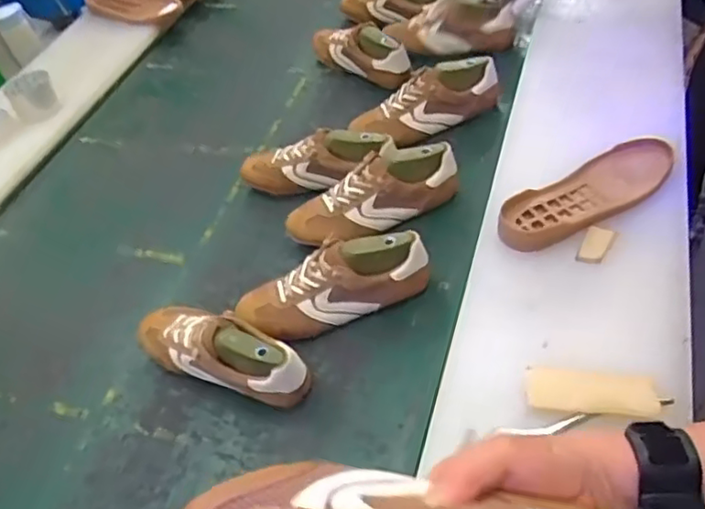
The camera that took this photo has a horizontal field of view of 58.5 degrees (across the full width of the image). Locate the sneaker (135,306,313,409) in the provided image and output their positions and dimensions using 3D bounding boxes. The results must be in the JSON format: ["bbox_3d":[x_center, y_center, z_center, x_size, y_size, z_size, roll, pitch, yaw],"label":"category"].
[{"bbox_3d":[-0.169,0.114,0.794,0.256,0.084,0.088,13,46,31],"label":"sneaker"}]

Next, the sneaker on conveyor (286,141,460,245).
[{"bbox_3d":[0.026,-0.086,0.918,0.259,0.091,0.085,-23,48,0],"label":"sneaker on conveyor"}]

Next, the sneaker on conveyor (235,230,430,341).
[{"bbox_3d":[-0.024,0.039,0.814,0.246,0.086,0.079,-21,47,4],"label":"sneaker on conveyor"}]

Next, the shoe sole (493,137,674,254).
[{"bbox_3d":[0.298,-0.078,0.808,0.253,0.030,0.090,-27,52,-9],"label":"shoe sole"}]

